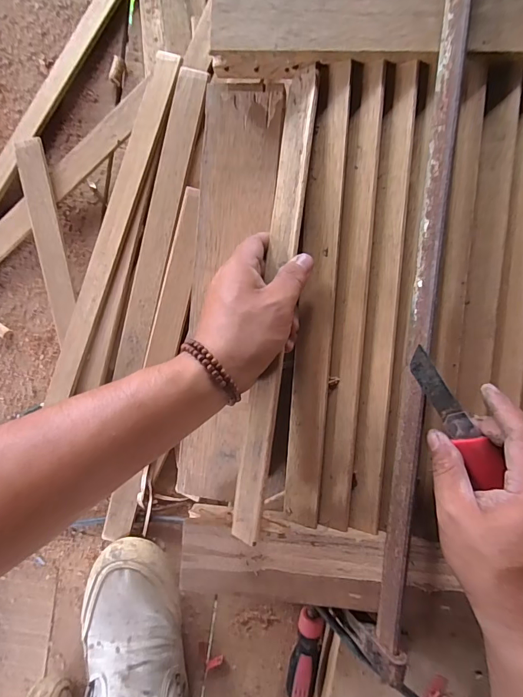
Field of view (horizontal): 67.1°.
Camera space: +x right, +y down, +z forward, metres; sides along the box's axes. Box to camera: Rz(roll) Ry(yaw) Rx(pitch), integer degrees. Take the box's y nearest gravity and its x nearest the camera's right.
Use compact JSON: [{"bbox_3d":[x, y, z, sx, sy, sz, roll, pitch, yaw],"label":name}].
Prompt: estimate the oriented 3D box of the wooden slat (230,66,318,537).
[{"bbox_3d":[0.012,-0.035,0.319,0.028,0.006,0.374,7,89,39],"label":"wooden slat"}]

